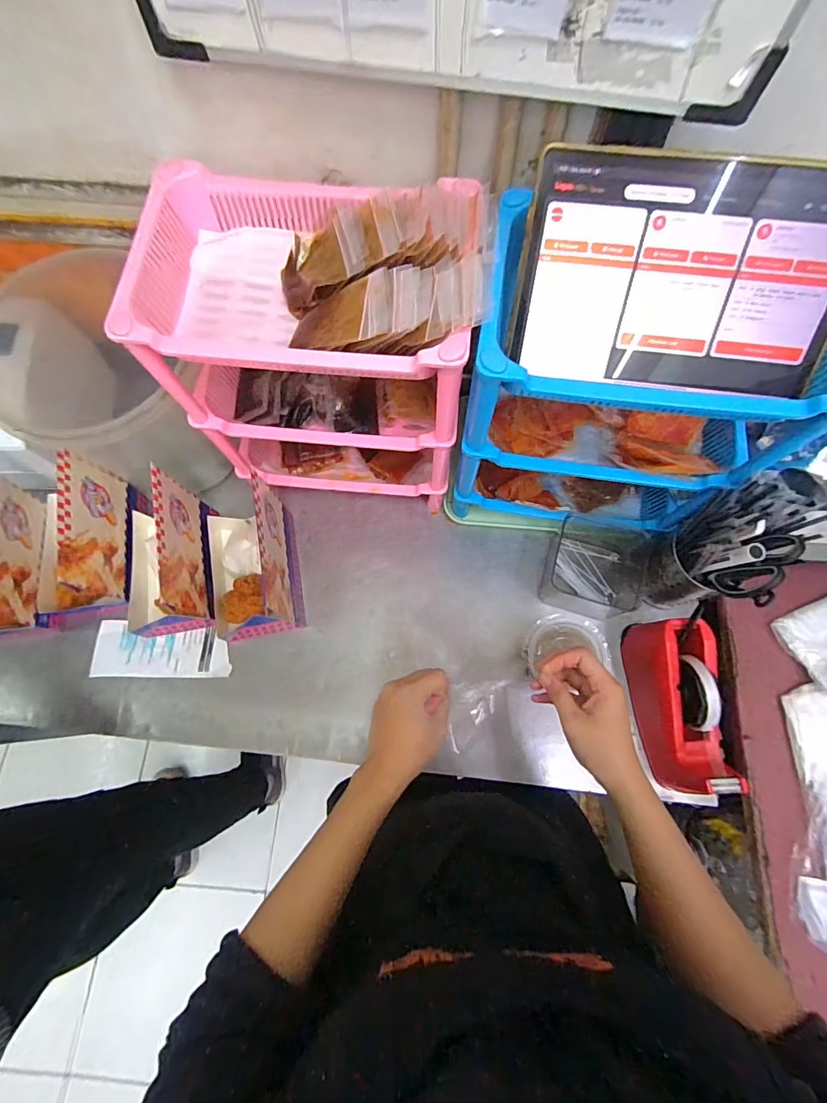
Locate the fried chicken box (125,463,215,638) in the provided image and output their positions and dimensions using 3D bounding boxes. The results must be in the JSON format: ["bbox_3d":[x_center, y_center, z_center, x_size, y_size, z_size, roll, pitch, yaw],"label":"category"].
[{"bbox_3d":[-0.333,-0.002,0.578,0.106,0.148,0.199,-10,73,-2],"label":"fried chicken box"}]

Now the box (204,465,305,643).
[{"bbox_3d":[-0.227,0.009,0.575,0.118,0.142,0.182,-11,73,-3],"label":"box"}]

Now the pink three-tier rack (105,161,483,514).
[{"bbox_3d":[-0.095,-0.212,0.537,0.296,0.331,0.209,4,73,2],"label":"pink three-tier rack"}]

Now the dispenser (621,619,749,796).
[{"bbox_3d":[0.321,0.184,0.542,0.066,0.106,0.196,0,73,1],"label":"dispenser"}]

